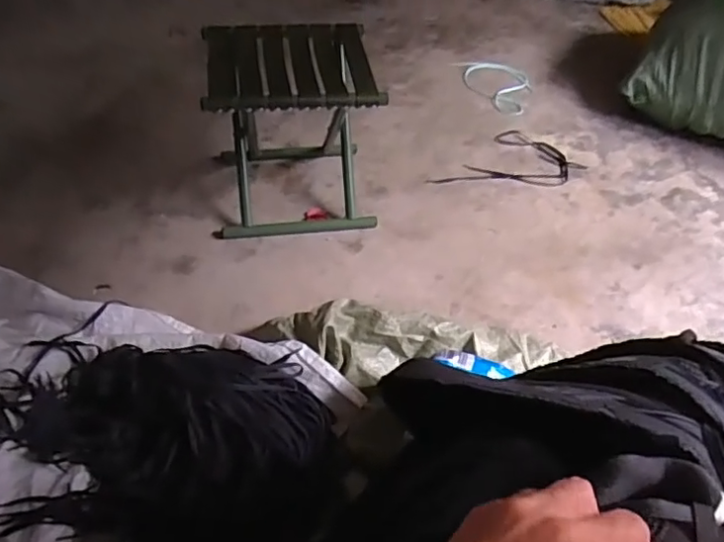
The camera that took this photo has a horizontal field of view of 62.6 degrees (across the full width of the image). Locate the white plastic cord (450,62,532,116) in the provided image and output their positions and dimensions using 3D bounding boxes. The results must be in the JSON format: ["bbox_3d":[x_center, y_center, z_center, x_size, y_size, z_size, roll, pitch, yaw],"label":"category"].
[{"bbox_3d":[0.373,-0.499,1.584,0.196,0.031,0.229,-6,48,-11],"label":"white plastic cord"}]

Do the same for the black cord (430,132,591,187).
[{"bbox_3d":[0.337,-0.218,1.357,0.210,0.016,0.312,36,55,25],"label":"black cord"}]

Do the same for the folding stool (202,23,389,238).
[{"bbox_3d":[-0.136,-0.266,1.147,0.292,0.312,0.266,-6,49,-10],"label":"folding stool"}]

